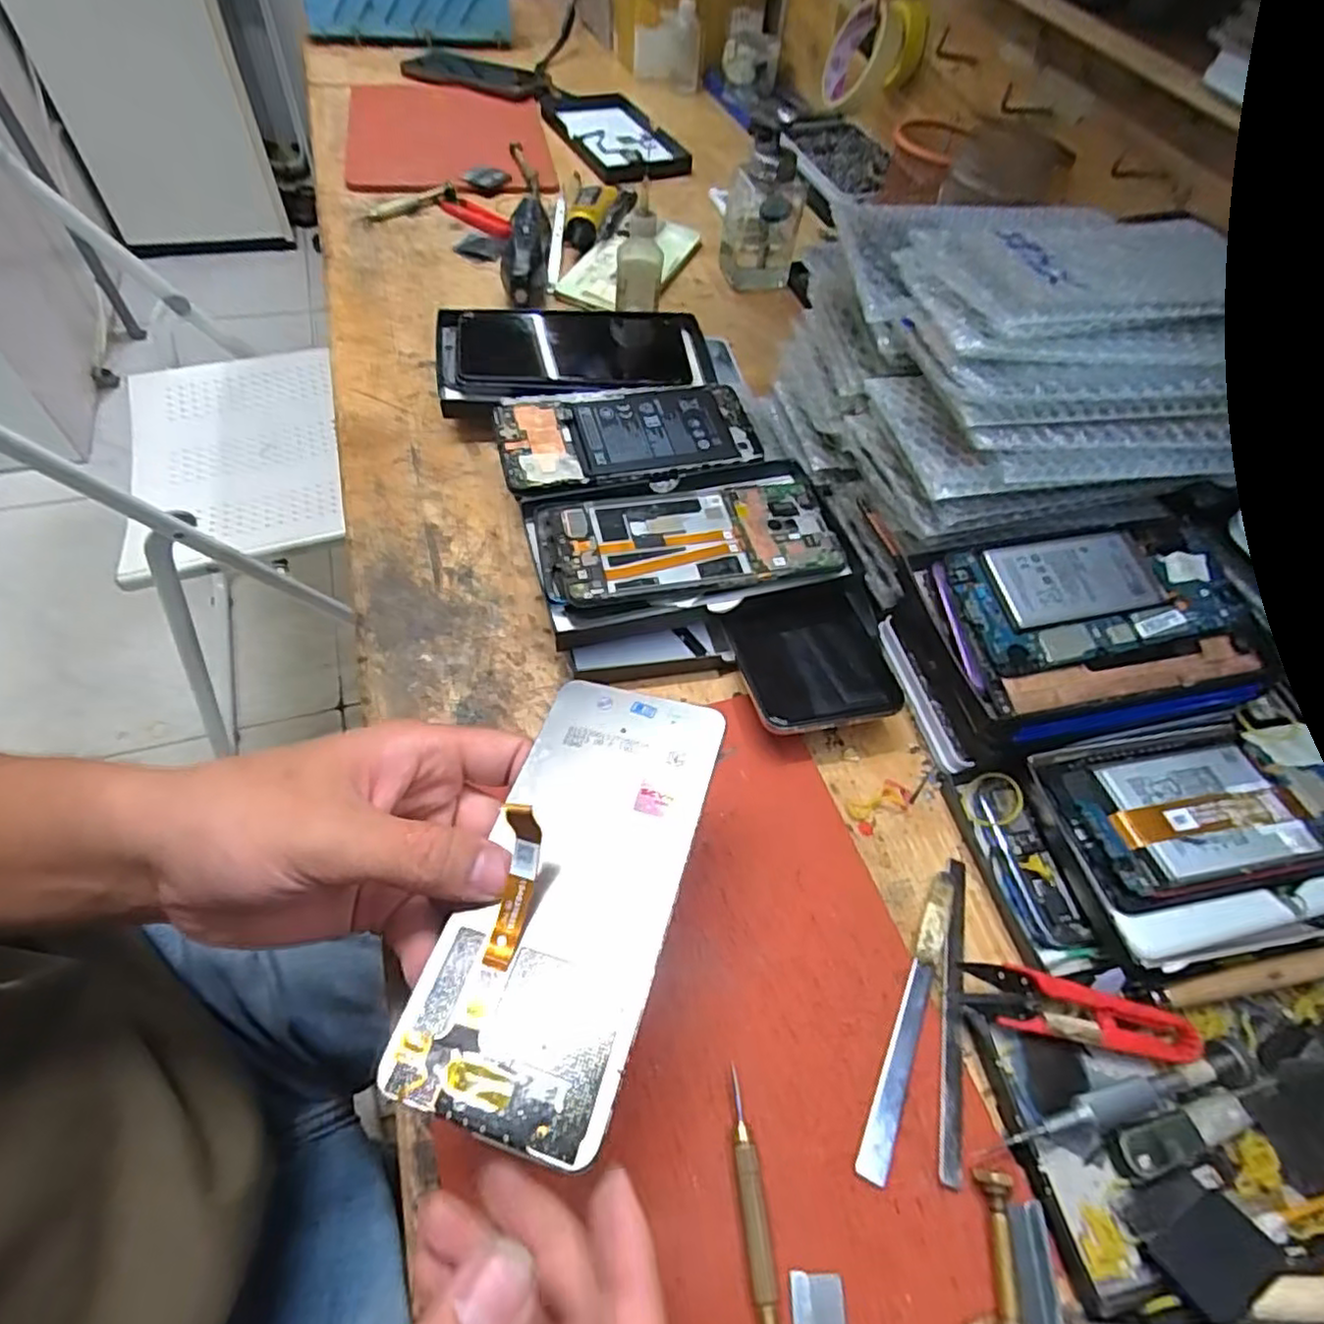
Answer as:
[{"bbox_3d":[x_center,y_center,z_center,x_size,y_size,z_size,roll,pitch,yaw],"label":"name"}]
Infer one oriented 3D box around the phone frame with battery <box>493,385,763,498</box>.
[{"bbox_3d":[-0.020,-0.144,0.433,0.160,0.009,0.078,-10,59,-11],"label":"phone frame with battery"}]

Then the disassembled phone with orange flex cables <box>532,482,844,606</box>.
[{"bbox_3d":[0.015,-0.068,0.388,0.165,0.014,0.075,-6,58,-8],"label":"disassembled phone with orange flex cables"}]

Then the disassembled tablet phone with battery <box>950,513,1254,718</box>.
[{"bbox_3d":[0.223,-0.025,0.344,0.154,0.008,0.092,-12,73,-11],"label":"disassembled tablet phone with battery"}]

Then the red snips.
[{"bbox_3d":[0.171,0.145,0.283,0.096,0.017,0.022,11,57,3],"label":"red snips"}]

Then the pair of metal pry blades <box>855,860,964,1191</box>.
[{"bbox_3d":[0.118,0.146,0.285,0.035,0.010,0.133,25,59,11],"label":"pair of metal pry blades"}]

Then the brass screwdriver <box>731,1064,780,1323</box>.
[{"bbox_3d":[0.035,0.207,0.237,0.012,0.010,0.109,-1,58,-5],"label":"brass screwdriver"}]

